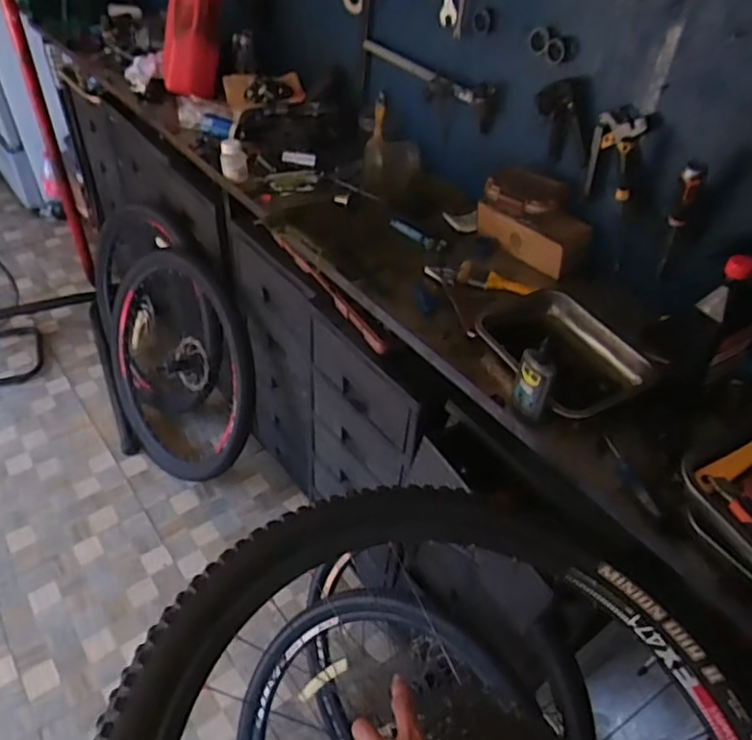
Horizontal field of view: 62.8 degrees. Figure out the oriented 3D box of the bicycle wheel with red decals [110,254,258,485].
[{"bbox_3d":[-0.558,-0.012,1.740,0.090,0.635,0.681,-9,68,-52],"label":"bicycle wheel with red decals"}]

